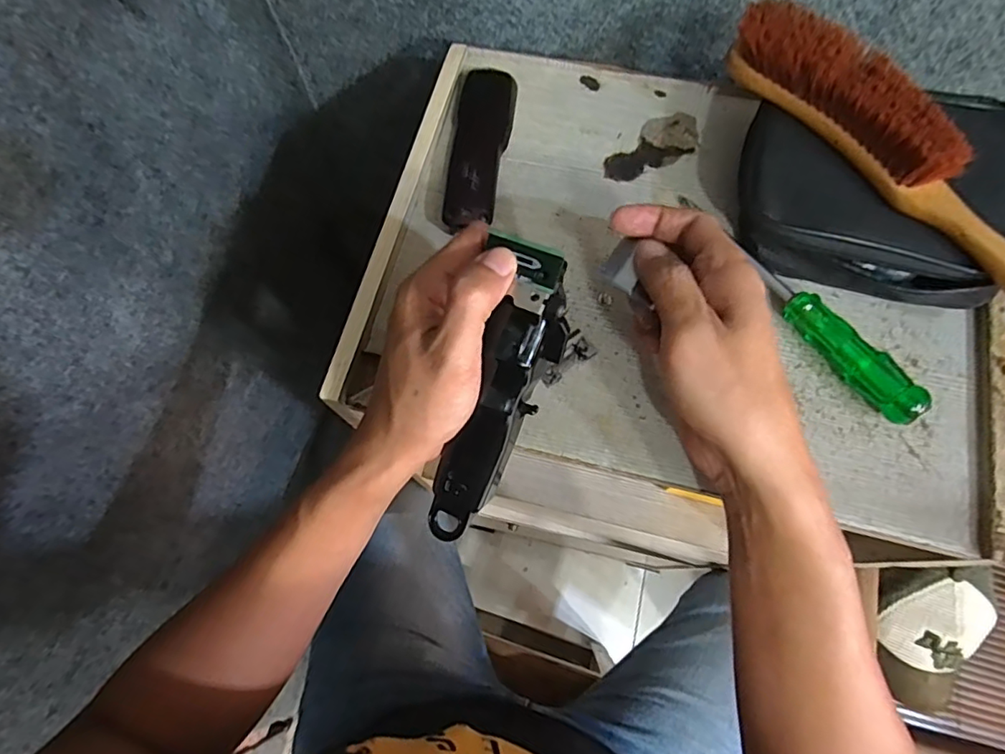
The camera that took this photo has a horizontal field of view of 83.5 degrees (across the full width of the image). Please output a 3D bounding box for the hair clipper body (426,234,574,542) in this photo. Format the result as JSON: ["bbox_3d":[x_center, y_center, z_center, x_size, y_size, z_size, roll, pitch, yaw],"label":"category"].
[{"bbox_3d":[-0.005,0.015,0.312,0.046,0.026,0.178,24,113,11],"label":"hair clipper body"}]

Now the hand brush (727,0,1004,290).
[{"bbox_3d":[0.239,-0.125,0.320,0.040,0.034,0.259,-37,73,-11],"label":"hand brush"}]

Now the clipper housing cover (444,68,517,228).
[{"bbox_3d":[-0.016,-0.168,0.403,0.038,0.014,0.141,7,70,5],"label":"clipper housing cover"}]

